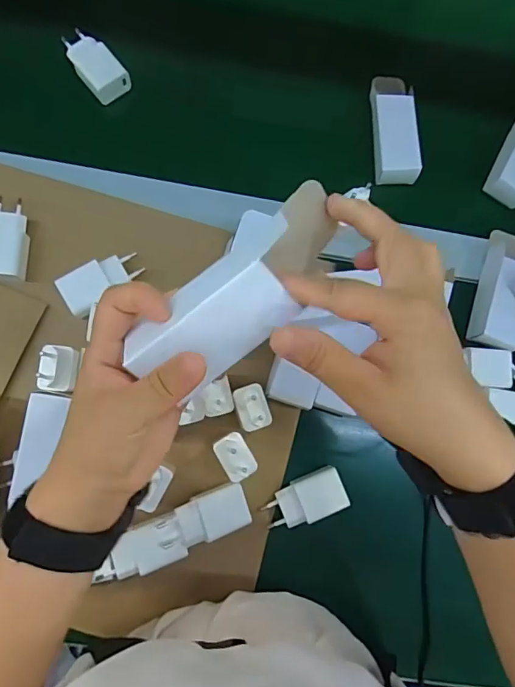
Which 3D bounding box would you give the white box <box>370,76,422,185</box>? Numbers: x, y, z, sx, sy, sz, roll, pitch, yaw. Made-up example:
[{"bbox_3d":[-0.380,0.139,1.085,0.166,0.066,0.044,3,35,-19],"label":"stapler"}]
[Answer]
[{"bbox_3d":[0.151,-0.244,0.528,0.050,0.032,0.134,4,82,-5],"label":"white box"}]

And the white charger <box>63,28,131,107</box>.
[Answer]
[{"bbox_3d":[-0.176,-0.298,0.506,0.043,0.027,0.074,-37,87,-10],"label":"white charger"}]

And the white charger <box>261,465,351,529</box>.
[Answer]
[{"bbox_3d":[0.045,0.150,0.455,0.075,0.027,0.040,-23,85,-9],"label":"white charger"}]

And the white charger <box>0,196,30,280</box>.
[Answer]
[{"bbox_3d":[-0.240,-0.100,0.456,0.039,0.025,0.076,5,82,-5],"label":"white charger"}]

